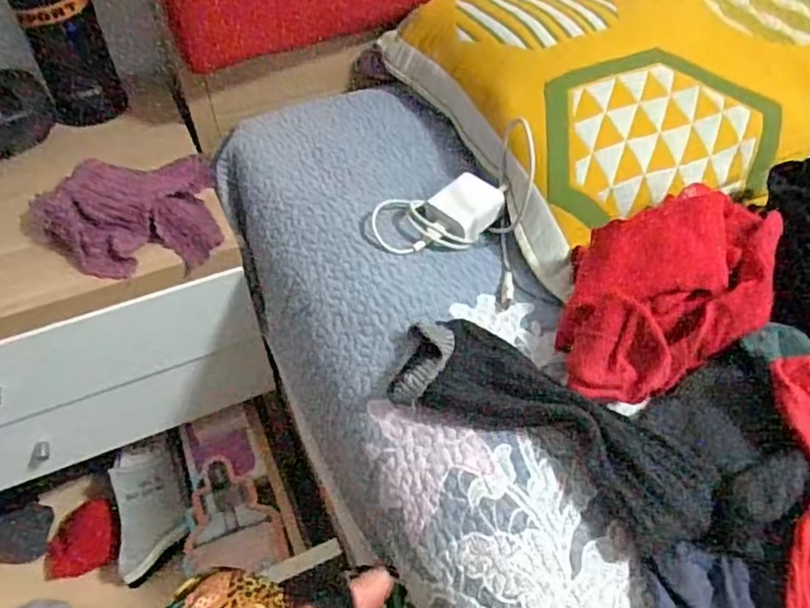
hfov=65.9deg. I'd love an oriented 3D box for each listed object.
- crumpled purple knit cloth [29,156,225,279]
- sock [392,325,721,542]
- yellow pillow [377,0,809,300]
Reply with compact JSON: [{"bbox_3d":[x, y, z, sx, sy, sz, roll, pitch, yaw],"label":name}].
[{"bbox_3d":[-0.219,-0.081,0.523,0.150,0.052,0.123,-33,54,-25],"label":"crumpled purple knit cloth"},{"bbox_3d":[0.086,0.069,0.377,0.198,0.029,0.066,27,54,24],"label":"sock"},{"bbox_3d":[0.282,-0.238,0.581,0.536,0.104,0.373,-22,50,-17],"label":"yellow pillow"}]

